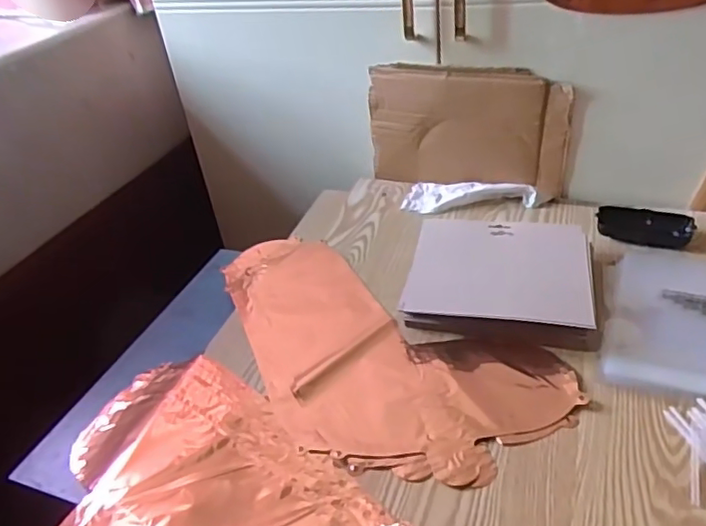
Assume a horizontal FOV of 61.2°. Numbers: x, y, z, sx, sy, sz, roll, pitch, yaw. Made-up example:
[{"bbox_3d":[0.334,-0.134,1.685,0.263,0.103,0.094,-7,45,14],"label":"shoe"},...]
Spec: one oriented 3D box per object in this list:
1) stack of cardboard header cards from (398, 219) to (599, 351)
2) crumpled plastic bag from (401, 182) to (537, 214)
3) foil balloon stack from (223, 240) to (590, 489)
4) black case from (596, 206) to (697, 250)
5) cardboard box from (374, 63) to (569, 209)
[{"bbox_3d":[0.166,0.013,0.674,0.199,0.040,0.190,3,37,15],"label":"stack of cardboard header cards"},{"bbox_3d":[0.162,-0.094,0.842,0.178,0.026,0.073,8,39,20],"label":"crumpled plastic bag"},{"bbox_3d":[-0.007,0.089,0.651,0.447,0.013,0.219,26,48,38],"label":"foil balloon stack"},{"bbox_3d":[0.359,-0.045,0.736,0.107,0.023,0.044,11,40,24],"label":"black case"},{"bbox_3d":[0.156,-0.183,0.834,0.273,0.178,0.018,8,39,21],"label":"cardboard box"}]

